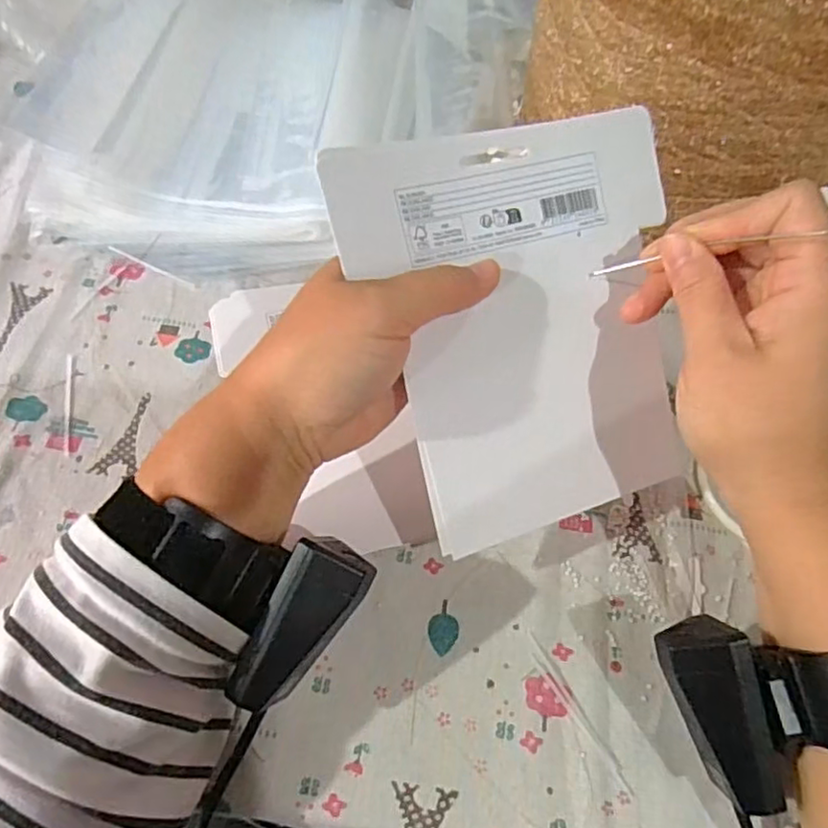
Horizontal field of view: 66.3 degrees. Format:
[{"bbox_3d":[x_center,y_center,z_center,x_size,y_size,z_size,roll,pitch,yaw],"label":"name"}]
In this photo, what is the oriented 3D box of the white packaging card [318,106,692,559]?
[{"bbox_3d":[0.053,-0.037,0.289,0.155,0.008,0.178,-14,98,-17],"label":"white packaging card"}]

